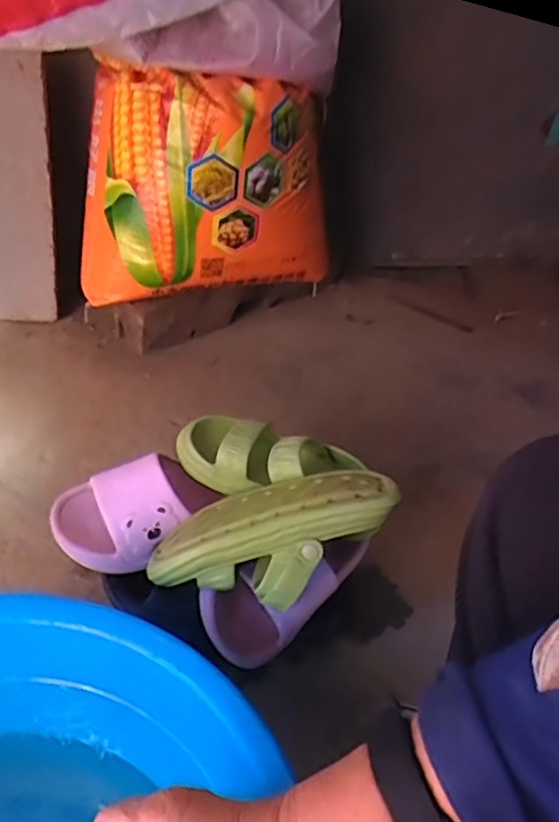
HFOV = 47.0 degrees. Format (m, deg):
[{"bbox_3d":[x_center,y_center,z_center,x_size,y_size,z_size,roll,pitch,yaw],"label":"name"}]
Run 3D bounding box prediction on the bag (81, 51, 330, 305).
[{"bbox_3d":[-0.108,-0.343,1.000,0.390,0.312,0.146,6,37,-3],"label":"bag"}]

